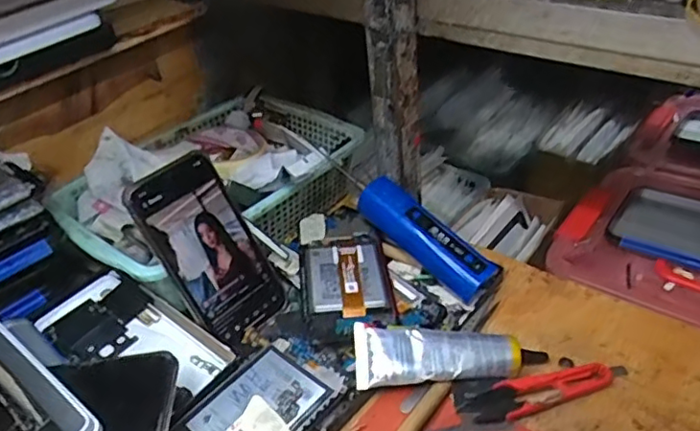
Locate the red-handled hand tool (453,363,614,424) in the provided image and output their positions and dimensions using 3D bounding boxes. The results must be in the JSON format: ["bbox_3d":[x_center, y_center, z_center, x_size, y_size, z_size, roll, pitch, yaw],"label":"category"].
[{"bbox_3d":[0.128,0.119,0.415,0.109,0.012,0.034,-13,37,-8],"label":"red-handled hand tool"}]

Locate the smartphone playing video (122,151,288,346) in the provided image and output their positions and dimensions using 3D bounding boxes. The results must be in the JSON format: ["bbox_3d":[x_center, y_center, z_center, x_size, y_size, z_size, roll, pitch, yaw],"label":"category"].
[{"bbox_3d":[-0.108,0.025,0.473,0.076,0.146,0.009,-39,20,-30],"label":"smartphone playing video"}]

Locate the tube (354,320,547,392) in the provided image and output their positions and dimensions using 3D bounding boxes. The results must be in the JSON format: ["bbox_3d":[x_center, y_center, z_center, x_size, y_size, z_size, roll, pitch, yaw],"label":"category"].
[{"bbox_3d":[0.072,0.100,0.429,0.135,0.023,0.041,-1,63,-5],"label":"tube"}]

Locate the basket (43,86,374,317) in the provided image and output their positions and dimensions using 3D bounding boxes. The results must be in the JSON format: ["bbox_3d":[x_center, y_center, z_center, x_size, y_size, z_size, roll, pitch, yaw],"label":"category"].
[{"bbox_3d":[-0.128,-0.031,0.564,0.266,0.065,0.186,-32,44,-30],"label":"basket"}]

